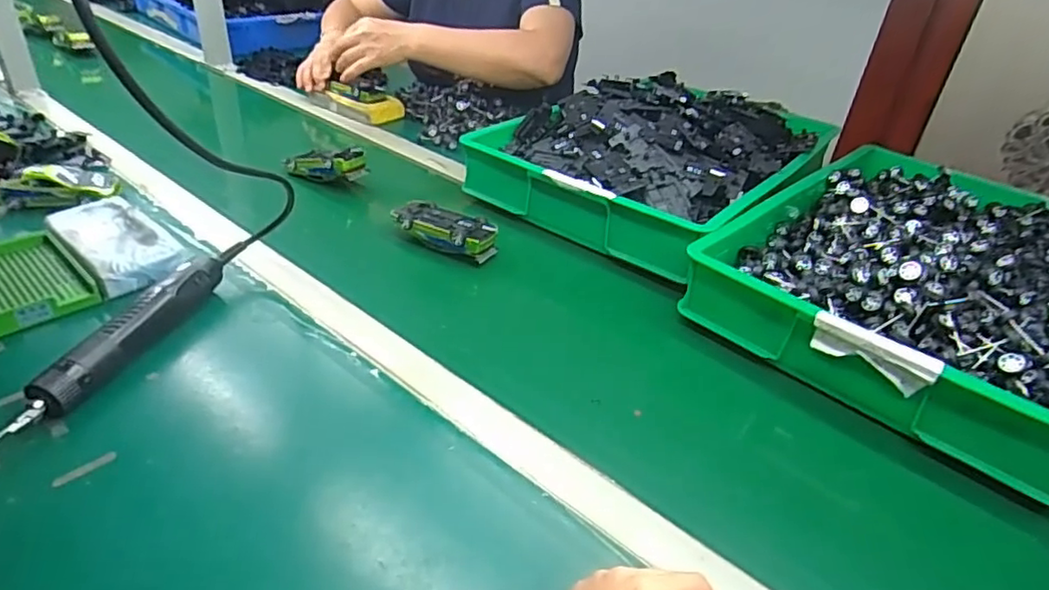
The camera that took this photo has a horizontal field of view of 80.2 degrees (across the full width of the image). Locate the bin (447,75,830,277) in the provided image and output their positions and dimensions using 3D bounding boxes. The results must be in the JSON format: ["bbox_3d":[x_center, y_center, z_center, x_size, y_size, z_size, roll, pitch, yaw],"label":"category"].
[{"bbox_3d":[0.214,-0.214,0.912,0.354,0.122,0.515,30,40,31],"label":"bin"}]

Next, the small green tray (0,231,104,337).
[{"bbox_3d":[-0.490,-0.016,0.606,0.147,0.018,0.092,31,41,32],"label":"small green tray"}]

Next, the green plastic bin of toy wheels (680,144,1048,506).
[{"bbox_3d":[0.465,-0.027,0.712,0.360,0.116,0.532,31,41,33],"label":"green plastic bin of toy wheels"}]

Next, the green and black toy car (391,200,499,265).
[{"bbox_3d":[-0.096,-0.079,0.749,0.126,0.033,0.054,23,37,23],"label":"green and black toy car"}]

